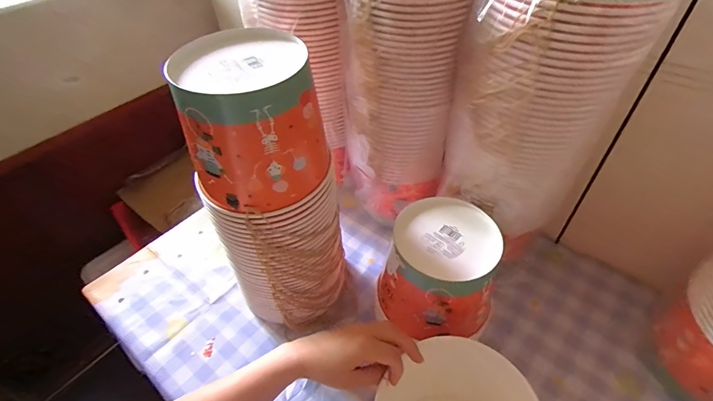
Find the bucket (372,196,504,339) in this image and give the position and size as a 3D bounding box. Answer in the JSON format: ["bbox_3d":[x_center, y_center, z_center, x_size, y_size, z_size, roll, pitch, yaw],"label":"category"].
[{"bbox_3d":[0.109,0.091,0.492,0.140,0.117,0.146,13,49,15],"label":"bucket"}]

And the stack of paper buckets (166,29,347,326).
[{"bbox_3d":[-0.101,0.006,0.479,0.145,0.375,0.144,-10,47,-6],"label":"stack of paper buckets"}]

